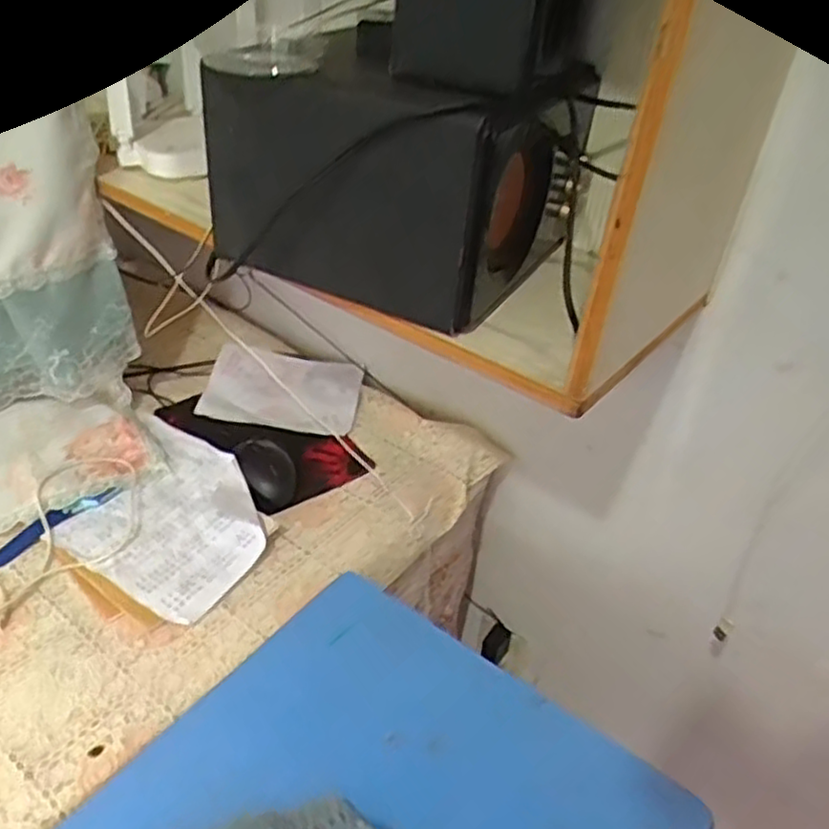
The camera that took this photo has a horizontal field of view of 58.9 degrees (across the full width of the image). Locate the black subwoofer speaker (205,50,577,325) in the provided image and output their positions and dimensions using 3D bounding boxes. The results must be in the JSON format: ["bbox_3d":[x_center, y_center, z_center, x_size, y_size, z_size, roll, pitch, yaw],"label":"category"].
[{"bbox_3d":[-0.016,-0.210,0.638,0.261,0.159,0.188,20,38,18],"label":"black subwoofer speaker"}]

